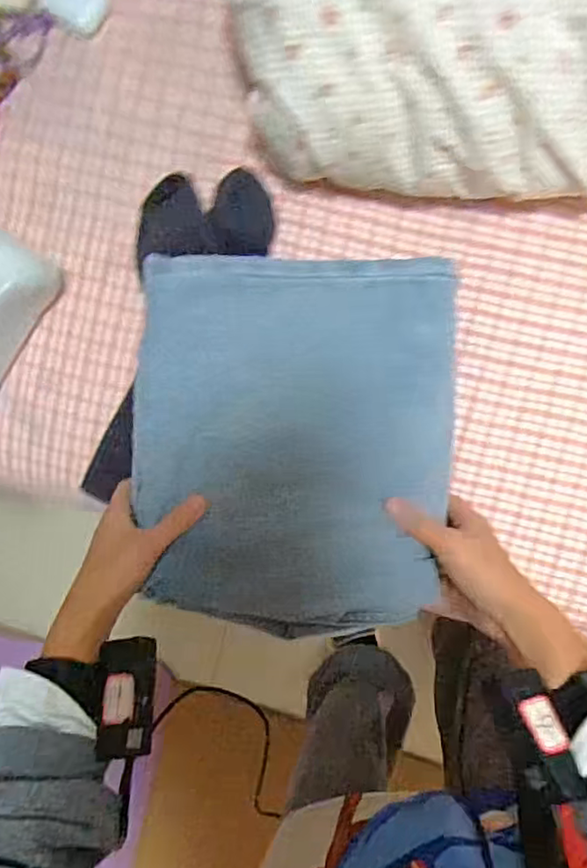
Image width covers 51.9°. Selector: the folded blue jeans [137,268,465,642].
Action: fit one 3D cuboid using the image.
[{"bbox_3d":[0.000,0.007,0.470,0.243,0.057,0.283,2,94,6],"label":"folded blue jeans"}]

